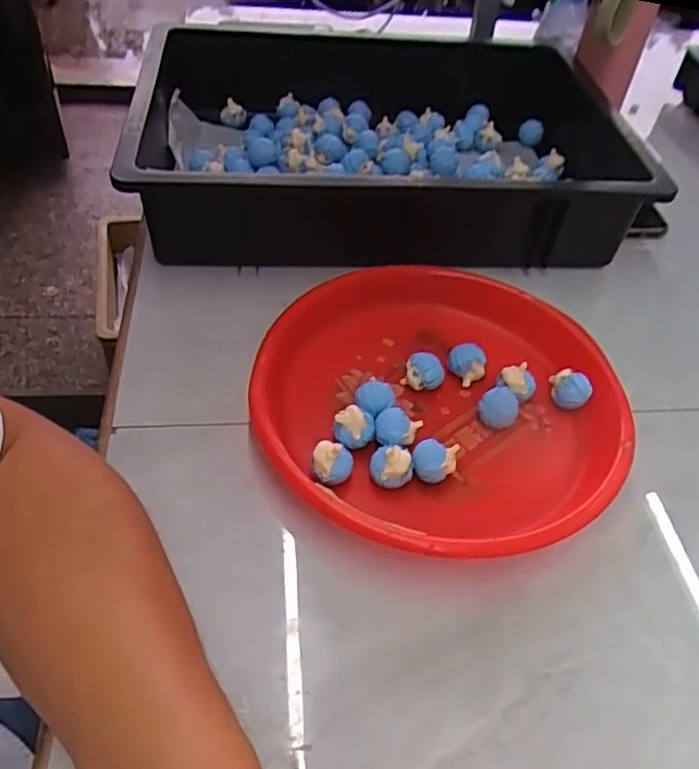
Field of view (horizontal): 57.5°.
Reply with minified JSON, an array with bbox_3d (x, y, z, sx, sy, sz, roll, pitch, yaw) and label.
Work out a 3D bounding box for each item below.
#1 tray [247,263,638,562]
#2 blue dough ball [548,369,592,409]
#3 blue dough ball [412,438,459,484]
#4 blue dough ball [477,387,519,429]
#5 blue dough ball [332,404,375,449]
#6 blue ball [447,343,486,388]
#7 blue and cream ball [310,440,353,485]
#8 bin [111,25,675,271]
[{"bbox_3d":[0.063,0.010,0.451,0.243,0.038,0.247,2,48,-2],"label":"tray"},{"bbox_3d":[0.163,0.004,0.471,0.023,0.027,0.026,0,48,-5],"label":"blue dough ball"},{"bbox_3d":[0.055,0.052,0.418,0.027,0.023,0.024,14,48,8],"label":"blue dough ball"},{"bbox_3d":[0.105,0.018,0.451,0.027,0.023,0.023,21,50,14],"label":"blue dough ball"},{"bbox_3d":[0.003,0.031,0.429,0.027,0.027,0.020,6,48,1],"label":"blue dough ball"},{"bbox_3d":[0.087,-0.014,0.479,0.028,0.027,0.024,14,48,8],"label":"blue ball"},{"bbox_3d":[-0.011,0.051,0.409,0.026,0.023,0.023,2,48,-2],"label":"blue and cream ball"},{"bbox_3d":[0.029,-0.246,0.634,0.438,0.090,0.320,0,48,-4],"label":"bin"}]

